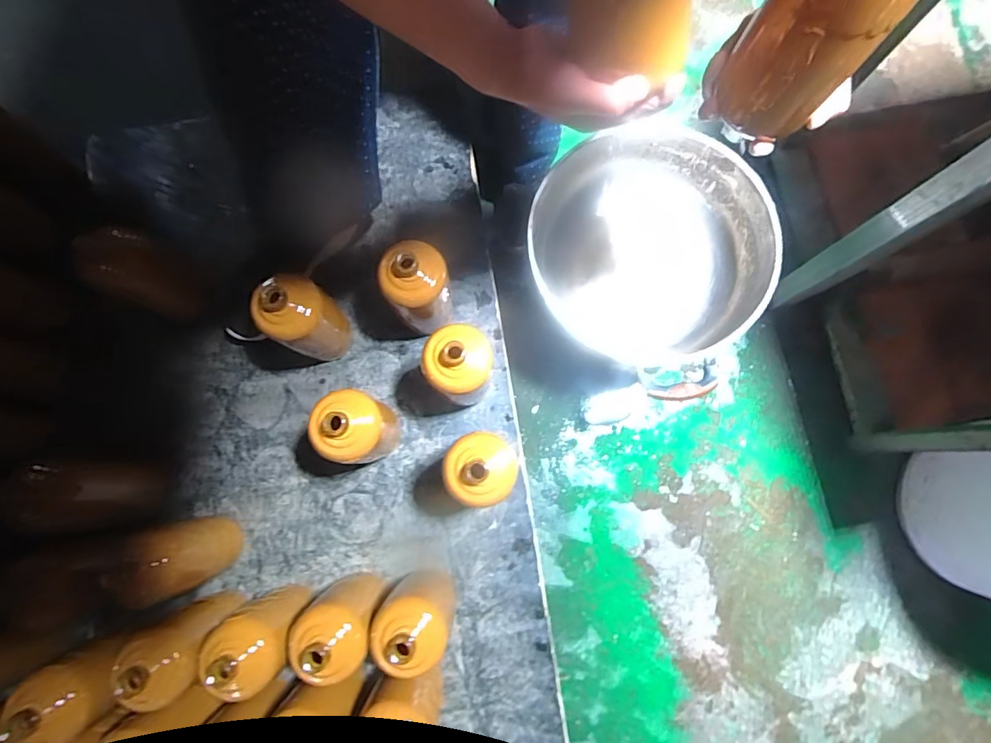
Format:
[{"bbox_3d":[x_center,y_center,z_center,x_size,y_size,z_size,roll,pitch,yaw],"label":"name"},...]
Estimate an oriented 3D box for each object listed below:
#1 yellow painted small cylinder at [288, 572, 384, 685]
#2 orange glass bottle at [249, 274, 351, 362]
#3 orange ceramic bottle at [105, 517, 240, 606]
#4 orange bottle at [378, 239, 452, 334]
[{"bbox_3d":[-0.176,0.297,0.585,0.080,0.180,0.083,0,82,-1],"label":"yellow painted small cylinder"},{"bbox_3d":[-0.245,-0.066,0.644,0.075,0.185,0.081,0,81,-1],"label":"orange glass bottle"},{"bbox_3d":[-0.375,0.222,0.595,0.078,0.186,0.077,-18,83,-3],"label":"orange ceramic bottle"},{"bbox_3d":[-0.100,-0.101,0.652,0.085,0.180,0.074,-14,83,-3],"label":"orange bottle"}]

